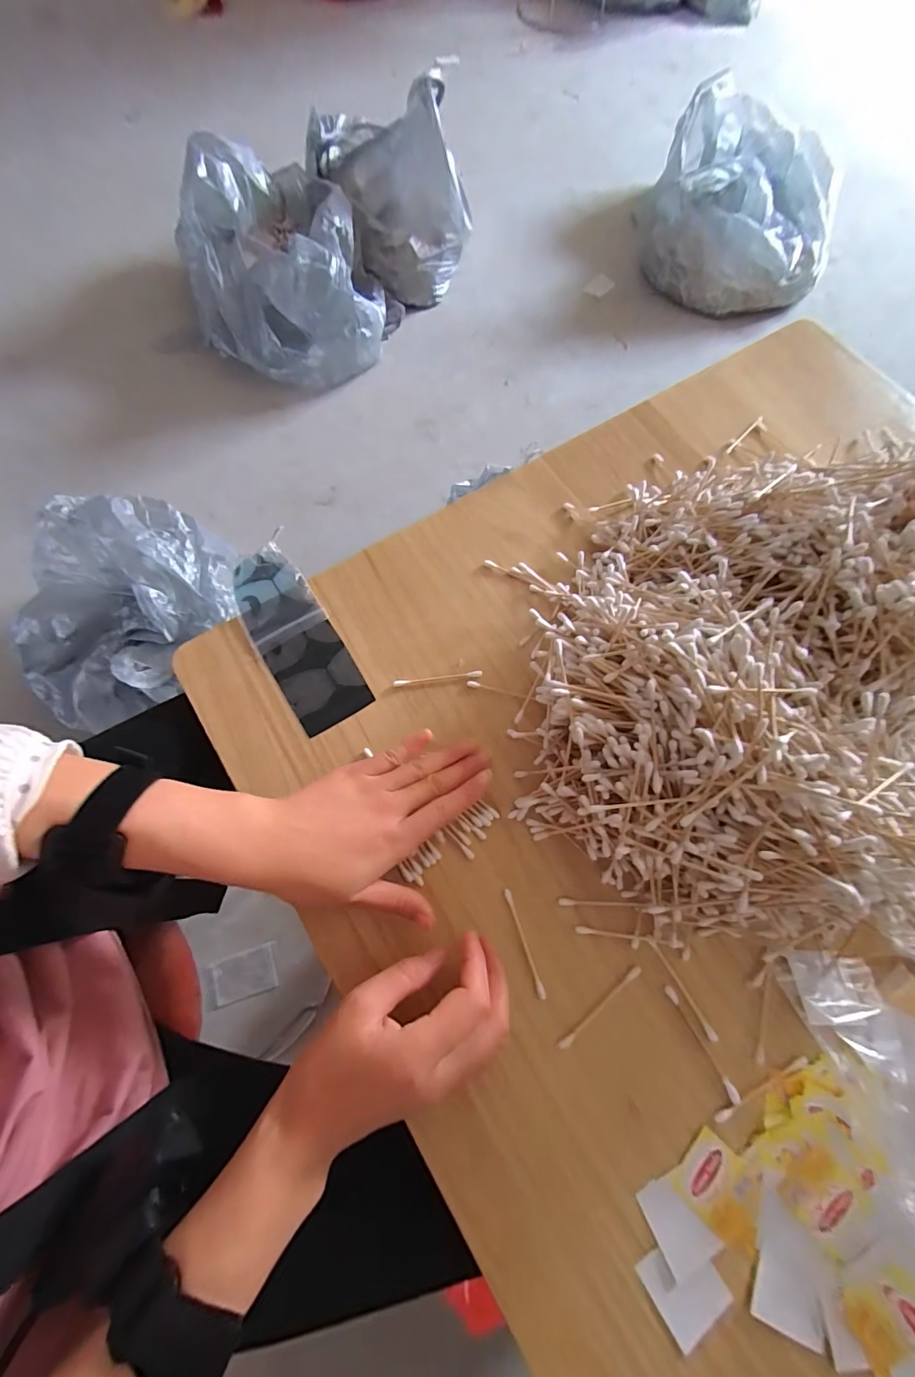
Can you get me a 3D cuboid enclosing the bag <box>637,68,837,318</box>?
[{"bbox_3d":[0.776,-1.314,1.256,0.496,0.235,0.491,23,73,7],"label":"bag"}]

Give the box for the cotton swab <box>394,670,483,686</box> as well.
[{"bbox_3d":[-0.016,-0.009,0.377,0.072,0.004,0.005,-7,72,-3],"label":"cotton swab"}]

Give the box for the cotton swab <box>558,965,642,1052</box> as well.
[{"bbox_3d":[0.095,0.212,0.305,0.072,0.004,0.007,-36,75,-11],"label":"cotton swab"}]

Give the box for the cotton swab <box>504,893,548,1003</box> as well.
[{"bbox_3d":[0.046,0.176,0.318,0.005,0.004,0.071,-18,72,-6],"label":"cotton swab"}]

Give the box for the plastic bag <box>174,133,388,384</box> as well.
[{"bbox_3d":[-0.453,-1.070,1.180,0.465,0.275,0.557,-13,72,-5],"label":"plastic bag"}]

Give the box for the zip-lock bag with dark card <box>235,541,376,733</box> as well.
[{"bbox_3d":[-0.138,-0.045,0.388,0.062,0.011,0.171,-32,74,-10],"label":"zip-lock bag with dark card"}]

